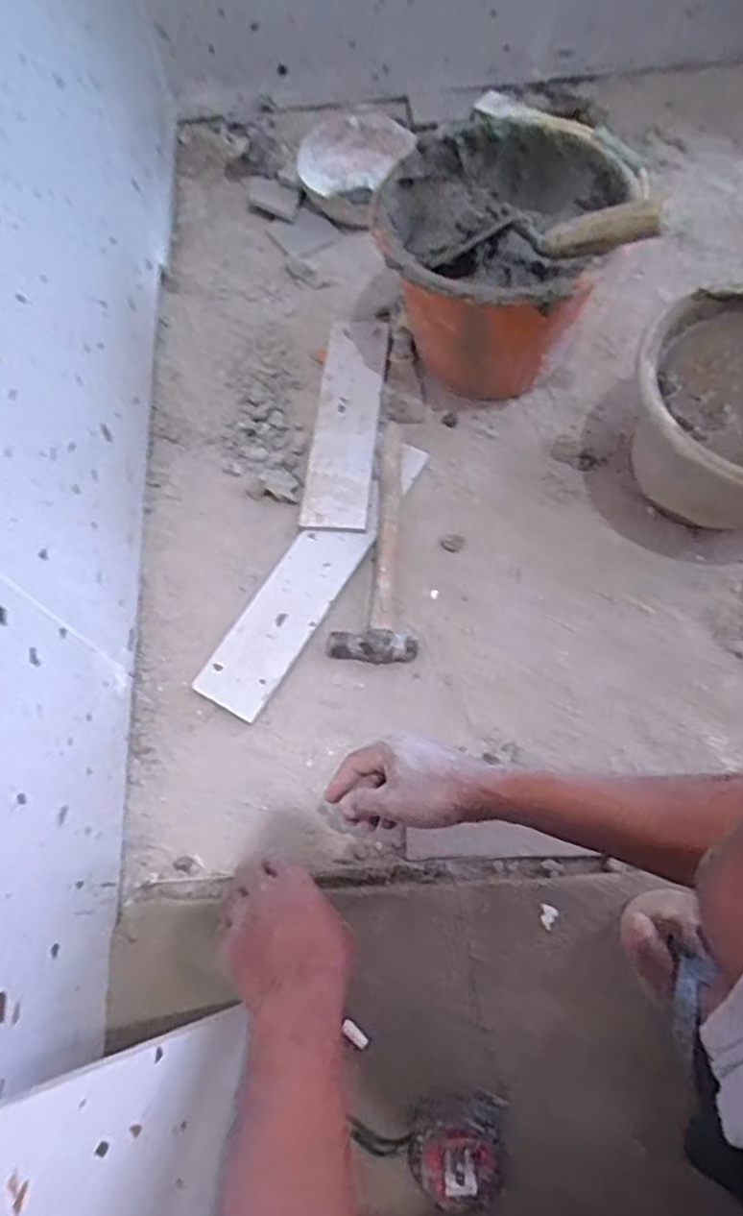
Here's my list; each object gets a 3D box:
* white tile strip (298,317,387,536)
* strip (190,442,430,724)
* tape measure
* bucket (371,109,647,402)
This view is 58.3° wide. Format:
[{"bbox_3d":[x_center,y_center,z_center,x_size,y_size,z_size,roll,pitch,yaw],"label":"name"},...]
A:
[{"bbox_3d":[-0.031,-0.240,0.827,0.079,0.013,0.322,4,66,3],"label":"white tile strip"},{"bbox_3d":[-0.061,-0.050,0.758,0.080,0.014,0.372,28,70,13],"label":"strip"},{"bbox_3d":[0.061,0.413,0.503,0.062,0.044,0.055,-22,67,-8],"label":"tape measure"},{"bbox_3d":[0.142,-0.401,0.793,0.251,0.193,0.297,25,69,12],"label":"bucket"}]

